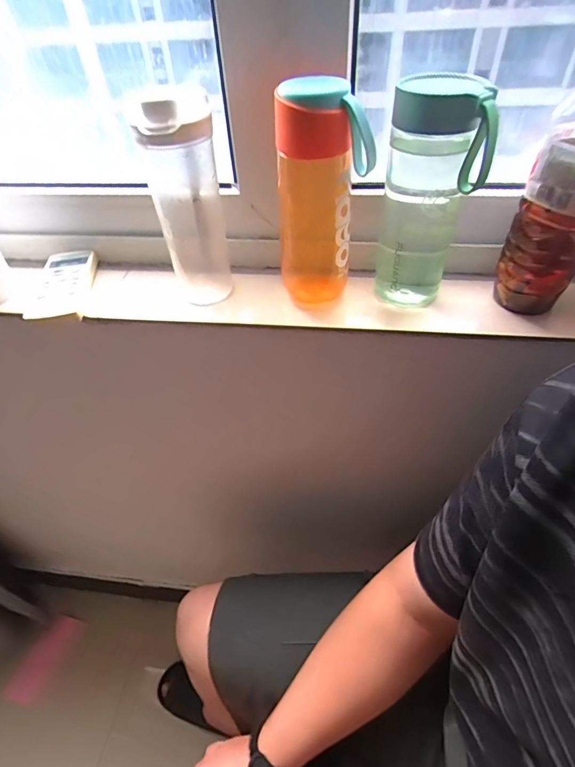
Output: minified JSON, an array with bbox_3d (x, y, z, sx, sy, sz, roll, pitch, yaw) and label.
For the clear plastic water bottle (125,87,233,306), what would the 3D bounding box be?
[{"bbox_3d":[-0.096,-0.175,0.419,0.063,0.198,0.080,-10,44,-6],"label":"clear plastic water bottle"}]

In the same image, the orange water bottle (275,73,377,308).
[{"bbox_3d":[0.030,-0.171,0.402,0.072,0.194,0.077,-7,44,-3],"label":"orange water bottle"}]

